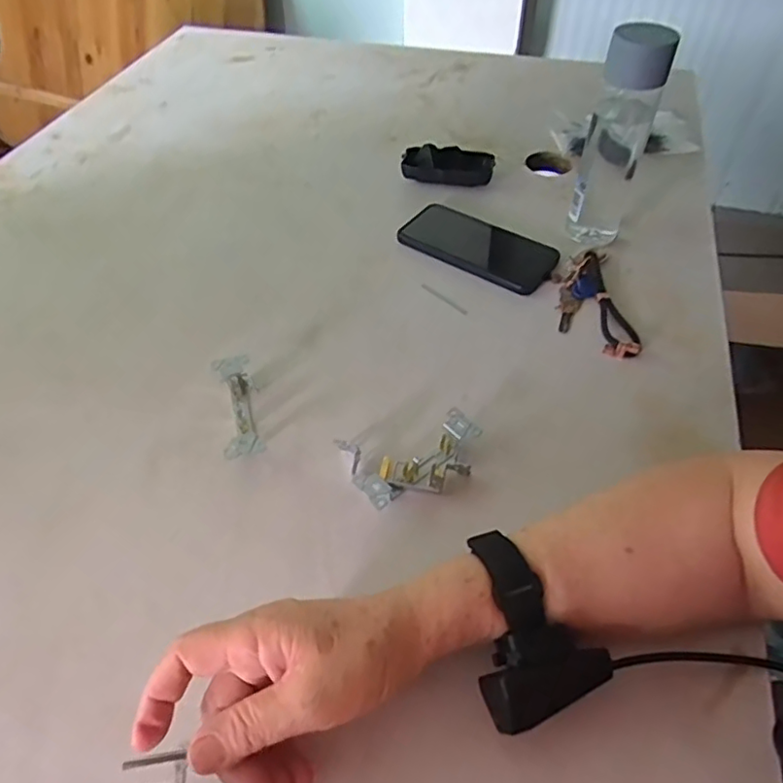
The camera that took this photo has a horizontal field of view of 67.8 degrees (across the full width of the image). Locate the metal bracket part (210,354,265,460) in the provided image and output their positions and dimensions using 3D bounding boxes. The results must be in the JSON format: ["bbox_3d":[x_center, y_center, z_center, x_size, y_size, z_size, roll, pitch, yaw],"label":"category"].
[{"bbox_3d":[-0.127,0.015,0.486,0.031,0.025,0.108,-14,51,-10],"label":"metal bracket part"}]

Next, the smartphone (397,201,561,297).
[{"bbox_3d":[0.092,-0.160,0.634,0.166,0.010,0.082,29,57,24],"label":"smartphone"}]

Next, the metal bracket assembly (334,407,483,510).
[{"bbox_3d":[0.019,0.052,0.450,0.103,0.024,0.068,-13,51,-9],"label":"metal bracket assembly"}]

